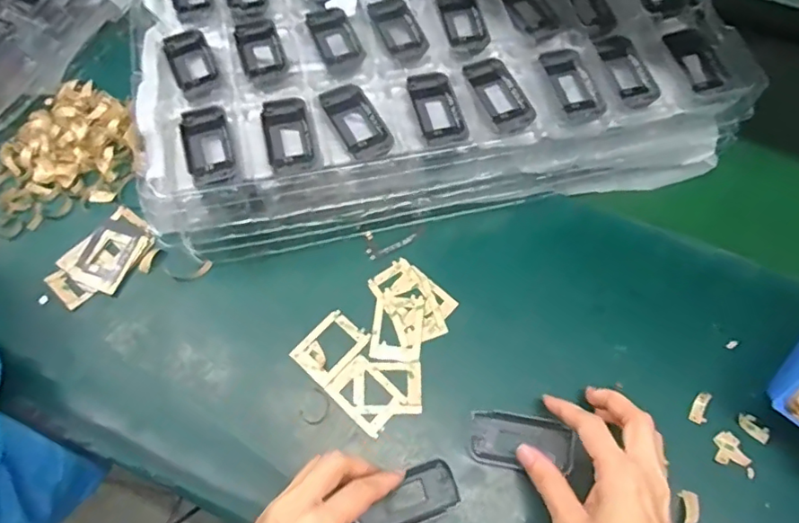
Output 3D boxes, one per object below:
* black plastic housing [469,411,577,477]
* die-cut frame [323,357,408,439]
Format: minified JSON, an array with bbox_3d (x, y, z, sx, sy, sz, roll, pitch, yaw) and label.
[{"bbox_3d":[0.091,0.134,0.407,0.075,0.007,0.039,5,65,0],"label":"black plastic housing"},{"bbox_3d":[-0.025,0.103,0.423,0.054,0.004,0.039,41,71,17],"label":"die-cut frame"}]

